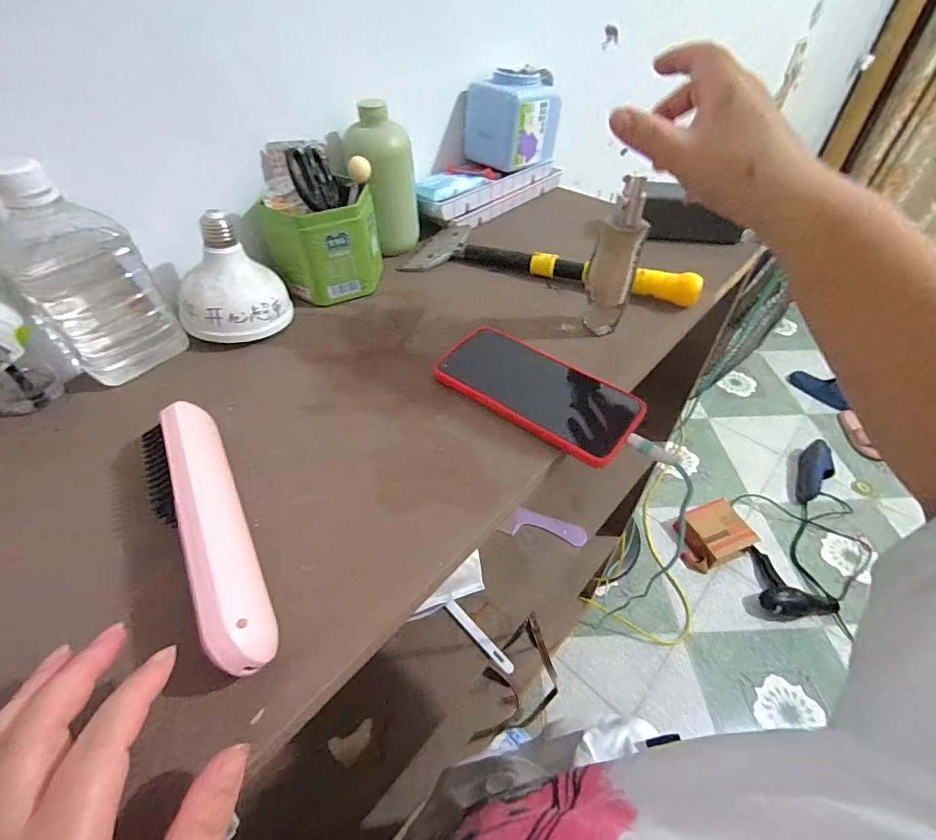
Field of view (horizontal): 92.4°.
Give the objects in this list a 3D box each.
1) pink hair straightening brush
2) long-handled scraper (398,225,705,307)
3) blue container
[{"bbox_3d":[-0.155,0.058,0.265,0.042,0.035,0.184,-28,53,-23],"label":"pink hair straightening brush"},{"bbox_3d":[0.088,-0.181,0.495,0.308,0.025,0.089,11,48,11],"label":"long-handled scraper"},{"bbox_3d":[0.062,-0.393,0.582,0.102,0.087,0.088,-35,55,-27],"label":"blue container"}]

